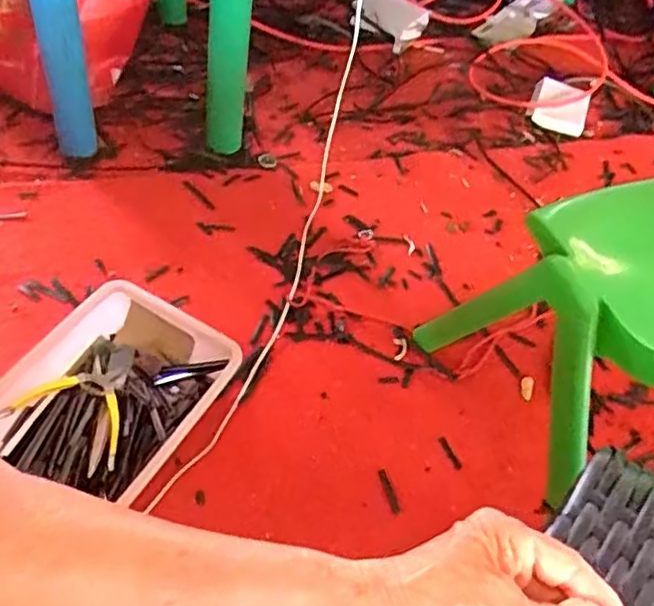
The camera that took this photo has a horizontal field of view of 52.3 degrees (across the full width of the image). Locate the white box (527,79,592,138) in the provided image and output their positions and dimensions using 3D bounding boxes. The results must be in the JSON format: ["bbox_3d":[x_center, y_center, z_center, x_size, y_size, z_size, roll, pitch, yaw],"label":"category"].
[{"bbox_3d":[0.487,-0.413,1.396,0.119,0.045,0.136,23,51,6],"label":"white box"}]

